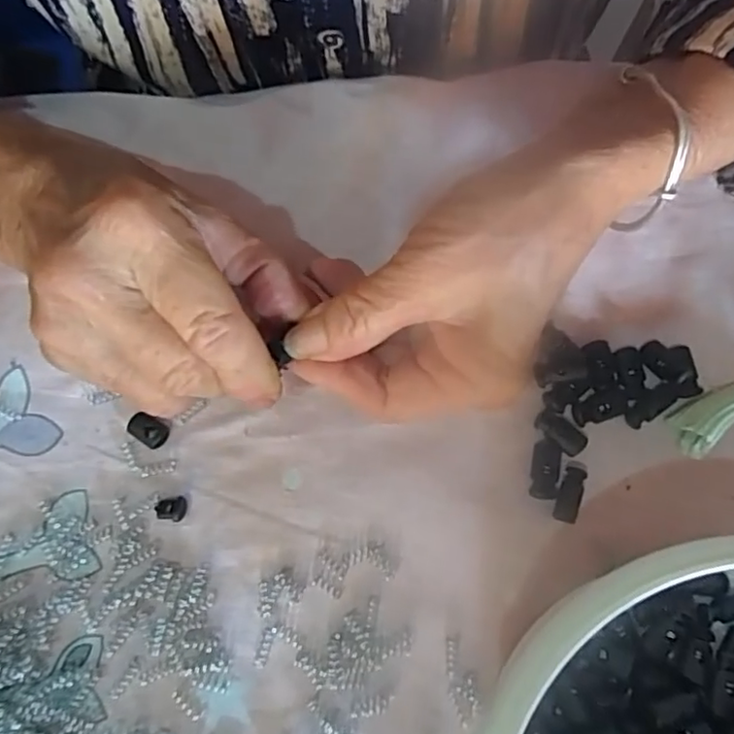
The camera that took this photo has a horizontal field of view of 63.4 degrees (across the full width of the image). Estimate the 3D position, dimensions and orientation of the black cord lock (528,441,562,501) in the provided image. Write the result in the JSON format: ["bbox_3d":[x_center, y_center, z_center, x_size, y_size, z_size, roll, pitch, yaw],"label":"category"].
[{"bbox_3d":[0.070,0.041,0.233,0.011,0.004,0.022,11,76,4],"label":"black cord lock"}]

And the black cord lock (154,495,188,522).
[{"bbox_3d":[-0.078,0.056,0.234,0.012,0.006,0.009,-5,76,0],"label":"black cord lock"}]

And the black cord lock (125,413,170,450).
[{"bbox_3d":[-0.089,0.026,0.241,0.015,0.007,0.011,29,78,7],"label":"black cord lock"}]

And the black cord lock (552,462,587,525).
[{"bbox_3d":[0.080,0.049,0.232,0.009,0.004,0.024,20,77,6],"label":"black cord lock"}]

